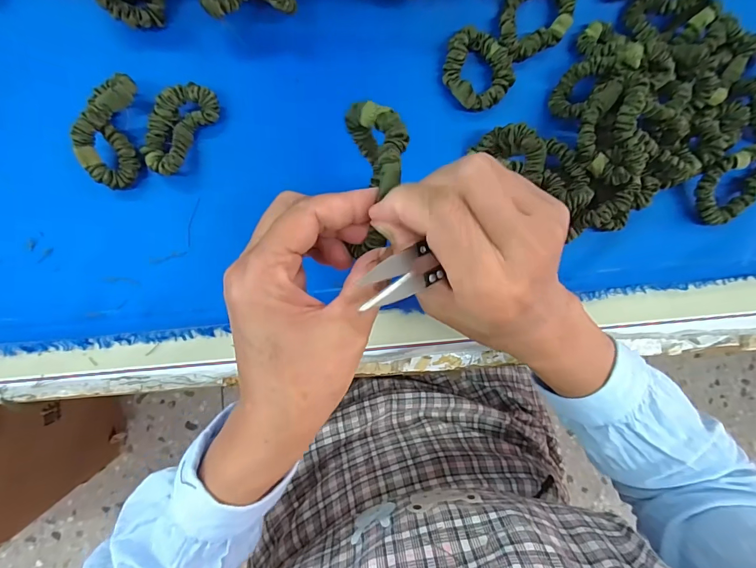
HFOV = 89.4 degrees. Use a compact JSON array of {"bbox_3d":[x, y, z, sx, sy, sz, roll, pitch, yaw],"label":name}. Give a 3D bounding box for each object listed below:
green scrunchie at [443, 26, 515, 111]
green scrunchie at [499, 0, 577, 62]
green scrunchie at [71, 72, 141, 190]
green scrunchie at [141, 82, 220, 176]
[{"bbox_3d":[0.080,-0.174,0.313,0.052,0.020,0.059,-42,95,-4],"label":"green scrunchie"},{"bbox_3d":[0.127,-0.218,0.305,0.061,0.018,0.053,-25,93,-6],"label":"green scrunchie"},{"bbox_3d":[-0.195,-0.111,0.279,0.033,0.026,0.077,6,90,-7],"label":"green scrunchie"},{"bbox_3d":[-0.152,-0.117,0.288,0.036,0.020,0.070,31,87,-6],"label":"green scrunchie"}]

